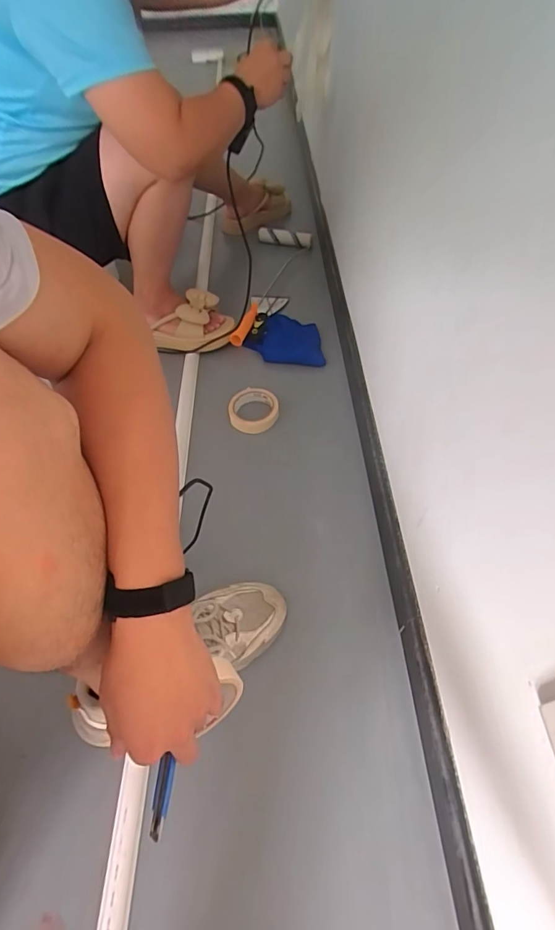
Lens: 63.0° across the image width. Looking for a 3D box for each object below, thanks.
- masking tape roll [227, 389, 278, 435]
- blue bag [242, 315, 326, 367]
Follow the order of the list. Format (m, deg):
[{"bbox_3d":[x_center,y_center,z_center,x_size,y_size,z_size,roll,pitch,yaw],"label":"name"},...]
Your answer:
[{"bbox_3d":[-0.047,-0.108,0.903,0.095,0.032,0.092,-1,53,1],"label":"masking tape roll"},{"bbox_3d":[0.019,-0.287,1.036,0.185,0.034,0.124,6,53,6],"label":"blue bag"}]

